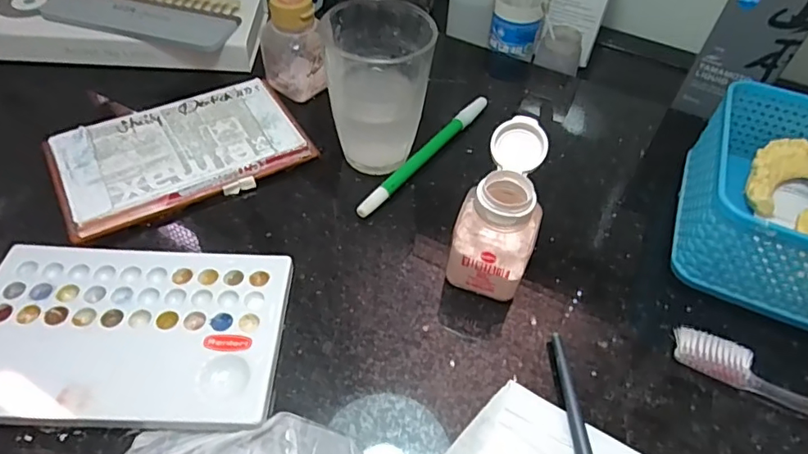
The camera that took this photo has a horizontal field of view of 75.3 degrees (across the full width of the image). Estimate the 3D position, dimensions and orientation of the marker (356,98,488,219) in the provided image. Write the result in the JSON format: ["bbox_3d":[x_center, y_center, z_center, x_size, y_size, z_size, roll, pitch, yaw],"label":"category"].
[{"bbox_3d":[0.016,-0.051,0.360,0.010,0.011,0.142,33,57,21],"label":"marker"}]

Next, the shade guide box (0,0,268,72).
[{"bbox_3d":[-0.224,-0.166,0.422,0.218,0.030,0.085,2,51,-2],"label":"shade guide box"}]

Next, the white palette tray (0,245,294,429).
[{"bbox_3d":[-0.138,0.052,0.263,0.153,0.012,0.094,2,51,-2],"label":"white palette tray"}]

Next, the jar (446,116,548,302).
[{"bbox_3d":[0.053,-0.007,0.285,0.041,0.075,0.066,17,52,10],"label":"jar"}]

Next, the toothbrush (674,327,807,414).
[{"bbox_3d":[0.225,0.093,0.253,0.183,0.014,0.018,22,53,13],"label":"toothbrush"}]

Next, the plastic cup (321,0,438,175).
[{"bbox_3d":[-0.016,-0.086,0.332,0.062,0.092,0.059,2,51,-2],"label":"plastic cup"}]

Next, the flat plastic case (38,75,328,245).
[{"bbox_3d":[-0.145,-0.052,0.344,0.151,0.013,0.090,-25,57,-22],"label":"flat plastic case"}]

